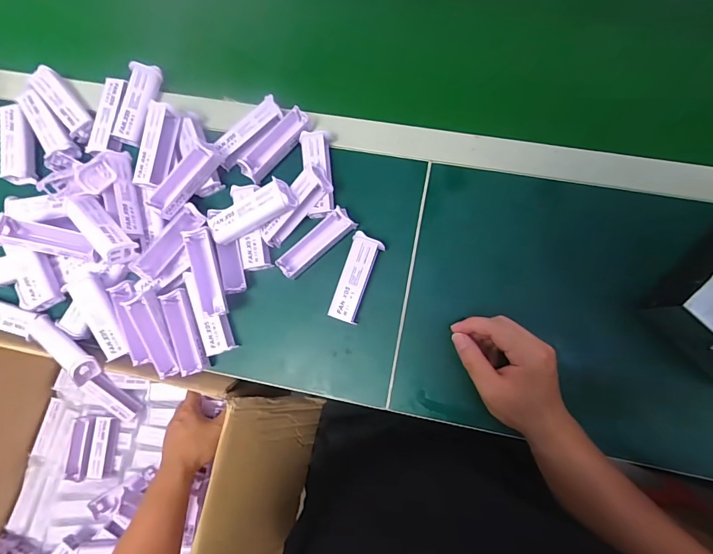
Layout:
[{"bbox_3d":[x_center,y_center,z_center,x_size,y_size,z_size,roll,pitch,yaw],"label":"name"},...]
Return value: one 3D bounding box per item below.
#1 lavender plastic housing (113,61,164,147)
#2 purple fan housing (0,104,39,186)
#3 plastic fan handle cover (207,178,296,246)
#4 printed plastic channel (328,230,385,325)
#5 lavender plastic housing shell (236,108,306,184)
[{"bbox_3d":[-0.276,-0.218,0.521,0.033,0.020,0.101,15,83,7],"label":"lavender plastic housing"},{"bbox_3d":[-0.435,-0.170,0.532,0.036,0.019,0.098,-7,81,4],"label":"purple fan housing"},{"bbox_3d":[-0.117,-0.072,0.463,0.100,0.026,0.033,-26,83,15],"label":"plastic fan handle cover"},{"bbox_3d":[-0.001,0.002,0.476,0.035,0.027,0.099,19,84,7],"label":"printed plastic channel"},{"bbox_3d":[-0.098,-0.160,0.501,0.035,0.028,0.098,43,87,9],"label":"lavender plastic housing shell"}]

